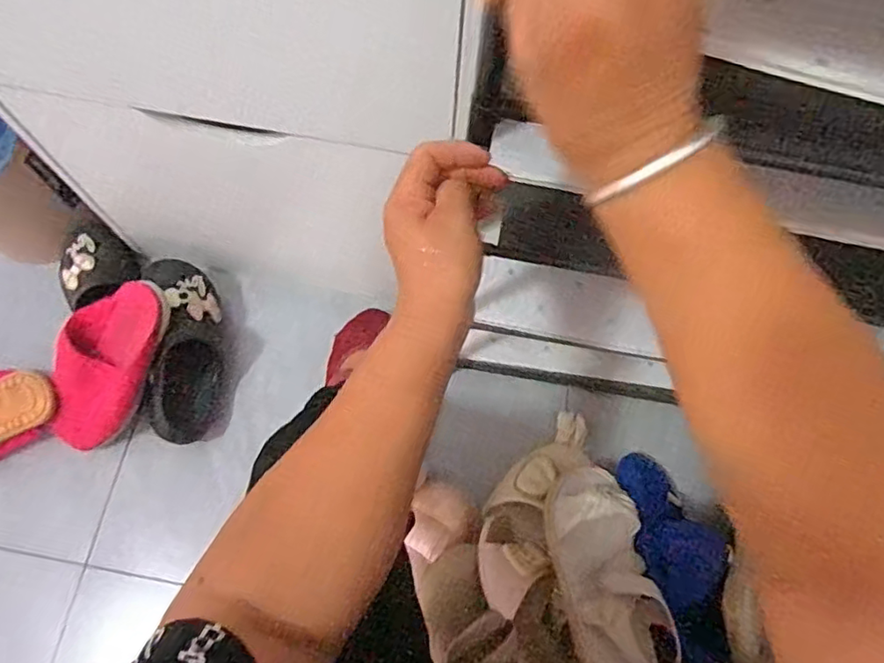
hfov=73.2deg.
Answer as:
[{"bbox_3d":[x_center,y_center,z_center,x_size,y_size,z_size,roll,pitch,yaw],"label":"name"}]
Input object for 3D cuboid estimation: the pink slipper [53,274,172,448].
[{"bbox_3d":[-0.451,0.044,0.794,0.116,0.049,0.251,32,101,9],"label":"pink slipper"}]

